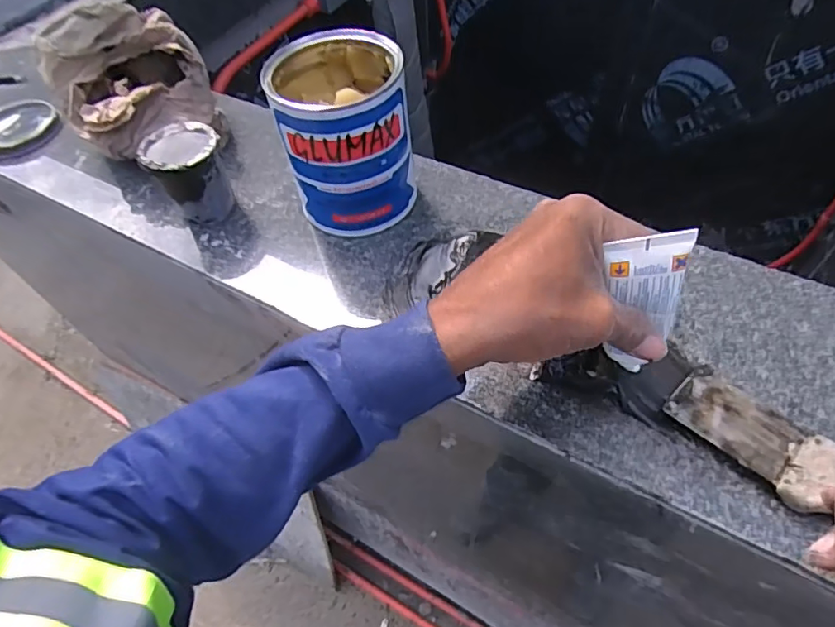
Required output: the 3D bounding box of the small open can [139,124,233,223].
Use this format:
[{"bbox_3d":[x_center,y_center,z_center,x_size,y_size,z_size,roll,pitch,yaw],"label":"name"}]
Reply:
[{"bbox_3d":[-0.196,-0.118,0.461,0.058,0.070,0.060,-3,54,3],"label":"small open can"}]

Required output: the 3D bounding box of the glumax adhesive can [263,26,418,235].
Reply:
[{"bbox_3d":[-0.055,-0.139,0.426,0.094,0.130,0.095,-3,54,3],"label":"glumax adhesive can"}]

